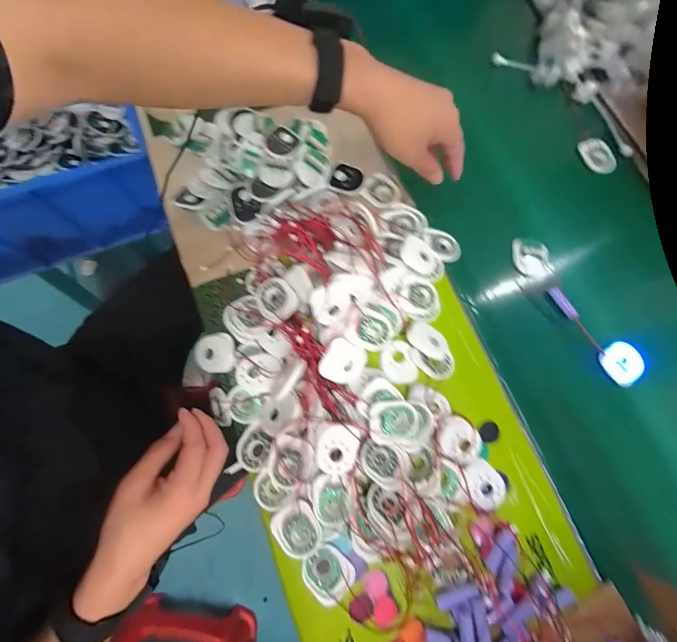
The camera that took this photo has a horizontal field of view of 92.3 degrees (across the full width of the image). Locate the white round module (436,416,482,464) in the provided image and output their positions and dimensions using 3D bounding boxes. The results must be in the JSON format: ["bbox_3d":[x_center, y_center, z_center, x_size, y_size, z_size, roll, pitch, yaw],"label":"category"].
[{"bbox_3d":[0.147,0.146,0.395,0.048,0.012,0.057,-36,82,-12],"label":"white round module"}]

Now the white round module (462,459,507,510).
[{"bbox_3d":[0.176,0.197,0.387,0.045,0.017,0.056,-37,82,-12],"label":"white round module"}]

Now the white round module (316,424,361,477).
[{"bbox_3d":[0.000,0.147,0.369,0.045,0.015,0.056,9,76,-3],"label":"white round module"}]

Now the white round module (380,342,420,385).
[{"bbox_3d":[0.078,0.055,0.423,0.042,0.006,0.054,-15,78,-8],"label":"white round module"}]

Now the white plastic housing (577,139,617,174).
[{"bbox_3d":[0.436,-0.278,0.549,0.029,0.023,0.069,-39,82,-13],"label":"white plastic housing"}]

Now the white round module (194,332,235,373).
[{"bbox_3d":[-0.158,0.041,0.414,0.051,0.009,0.050,-3,77,-6],"label":"white round module"}]

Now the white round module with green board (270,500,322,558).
[{"bbox_3d":[-0.044,0.233,0.362,0.044,0.016,0.055,-31,81,-11],"label":"white round module with green board"}]

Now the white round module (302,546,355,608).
[{"bbox_3d":[-0.011,0.280,0.359,0.049,0.007,0.055,-40,83,-13],"label":"white round module"}]

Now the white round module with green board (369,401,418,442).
[{"bbox_3d":[0.062,0.117,0.378,0.055,0.012,0.046,3,90,-10],"label":"white round module with green board"}]

